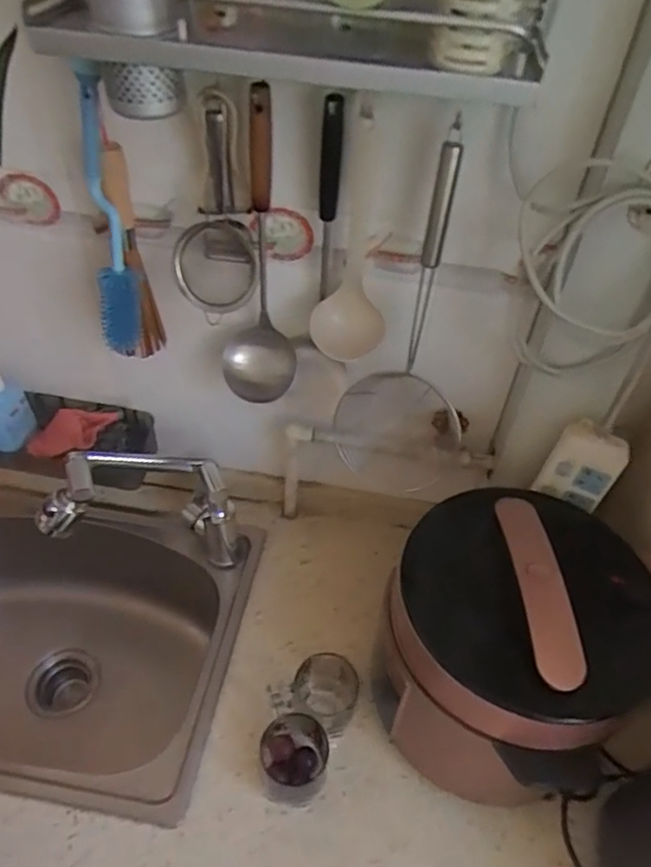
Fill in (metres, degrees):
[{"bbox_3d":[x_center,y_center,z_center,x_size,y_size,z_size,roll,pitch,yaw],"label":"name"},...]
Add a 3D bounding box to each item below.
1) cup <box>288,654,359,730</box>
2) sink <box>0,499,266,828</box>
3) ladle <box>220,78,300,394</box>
[{"bbox_3d":[0.000,0.312,0.747,0.069,0.080,0.070,3,44,-2],"label":"cup"},{"bbox_3d":[-0.403,0.320,0.893,0.551,0.236,0.386,9,44,4],"label":"sink"},{"bbox_3d":[-0.072,-0.187,0.667,0.081,0.329,0.077,-3,44,-9],"label":"ladle"}]

